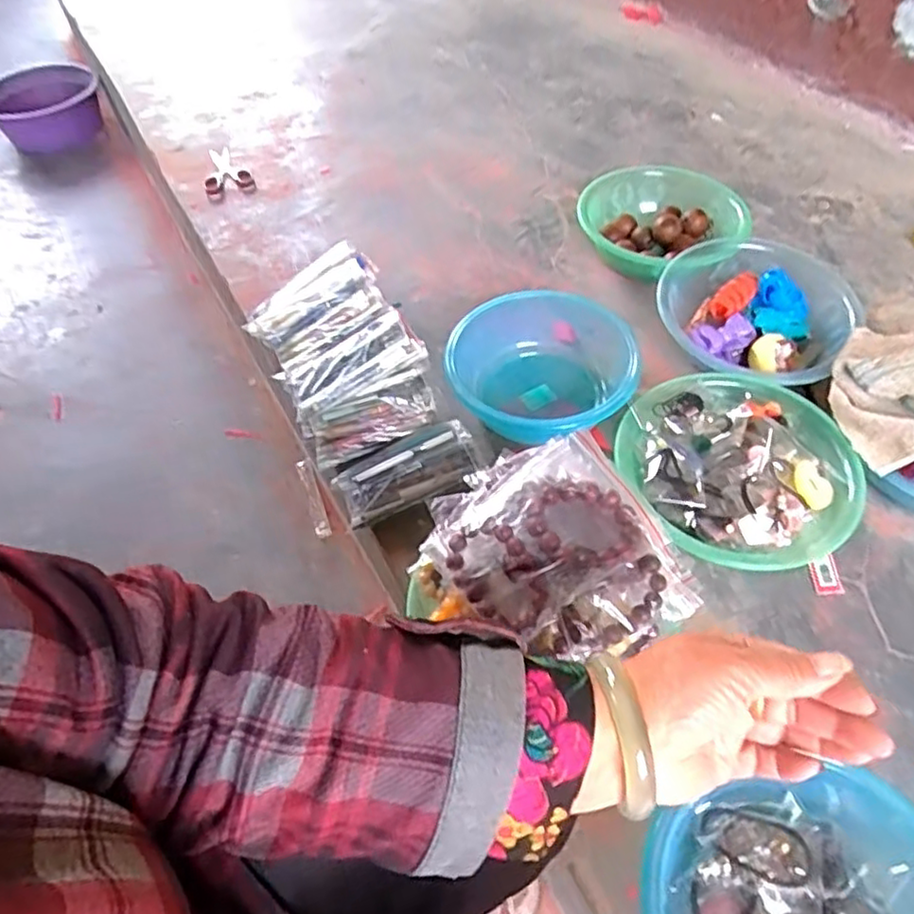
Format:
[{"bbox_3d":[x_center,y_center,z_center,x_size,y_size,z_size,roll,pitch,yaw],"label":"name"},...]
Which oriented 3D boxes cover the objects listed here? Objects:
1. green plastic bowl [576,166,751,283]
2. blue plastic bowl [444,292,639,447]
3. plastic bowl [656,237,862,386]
[{"bbox_3d":[0.293,-0.331,0.942,0.232,0.075,0.198,19,57,16],"label":"green plastic bowl"},{"bbox_3d":[0.095,-0.103,0.788,0.207,0.095,0.238,5,54,6],"label":"blue plastic bowl"},{"bbox_3d":[0.369,-0.175,0.820,0.222,0.085,0.216,-1,53,1],"label":"plastic bowl"}]

